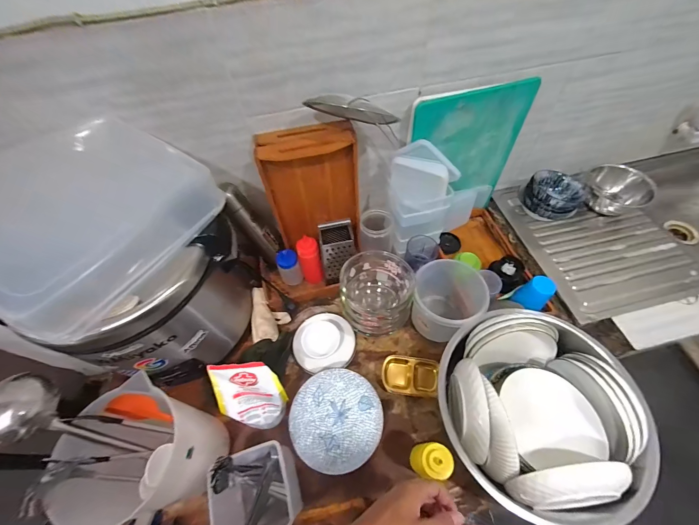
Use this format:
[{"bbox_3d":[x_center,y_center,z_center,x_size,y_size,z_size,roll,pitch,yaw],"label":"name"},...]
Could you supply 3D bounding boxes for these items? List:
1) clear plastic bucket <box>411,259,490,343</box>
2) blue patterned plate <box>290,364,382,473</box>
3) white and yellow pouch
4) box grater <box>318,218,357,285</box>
[{"bbox_3d":[0.242,0.101,0.782,0.158,0.185,0.180,-13,57,-6],"label":"clear plastic bucket"},{"bbox_3d":[-0.028,0.340,0.655,0.191,0.029,0.194,-1,56,2],"label":"blue patterned plate"},{"bbox_3d":[-0.206,0.290,0.640,0.140,0.185,0.034,-15,21,11],"label":"white and yellow pouch"},{"bbox_3d":[-0.030,-0.029,0.810,0.101,0.215,0.057,-22,58,-11],"label":"box grater"}]

